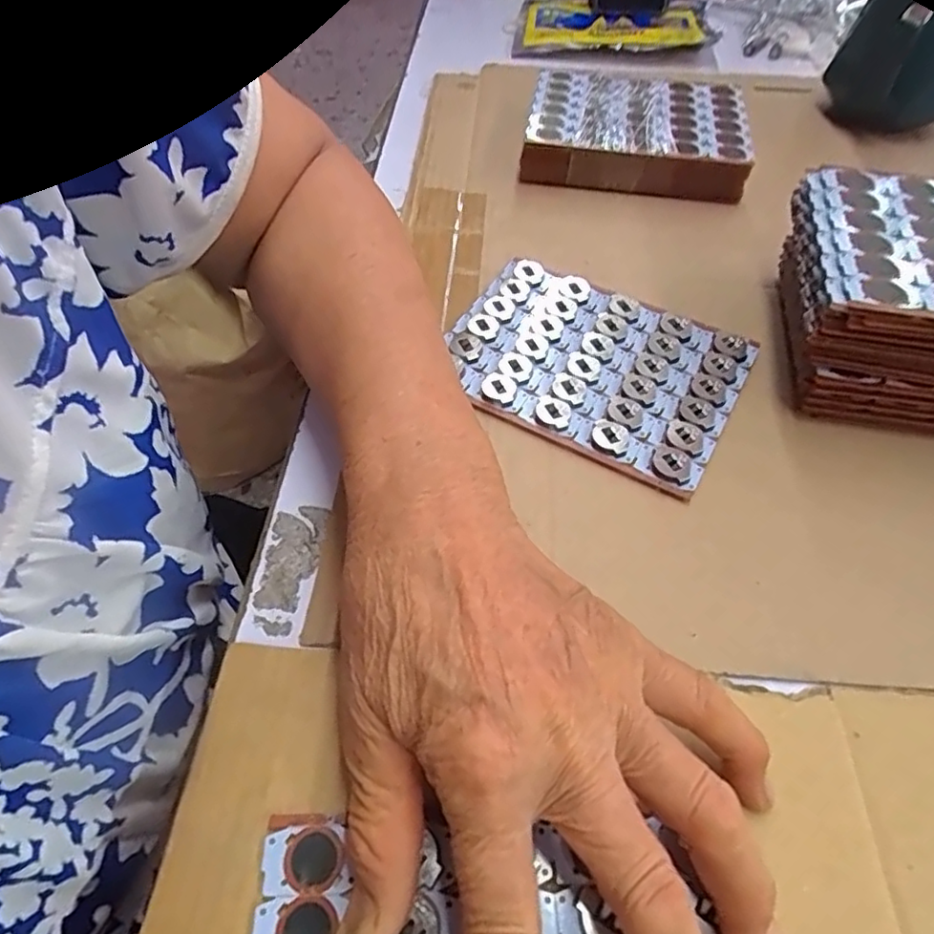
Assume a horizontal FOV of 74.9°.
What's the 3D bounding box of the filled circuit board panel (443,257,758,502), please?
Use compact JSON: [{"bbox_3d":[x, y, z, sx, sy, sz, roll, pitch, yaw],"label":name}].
[{"bbox_3d":[0.063,-0.054,0.317,0.145,0.008,0.107,25,57,18],"label":"filled circuit board panel"}]

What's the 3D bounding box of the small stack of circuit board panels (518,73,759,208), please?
[{"bbox_3d":[0.119,-0.237,0.434,0.145,0.030,0.124,8,54,6],"label":"small stack of circuit board panels"}]

